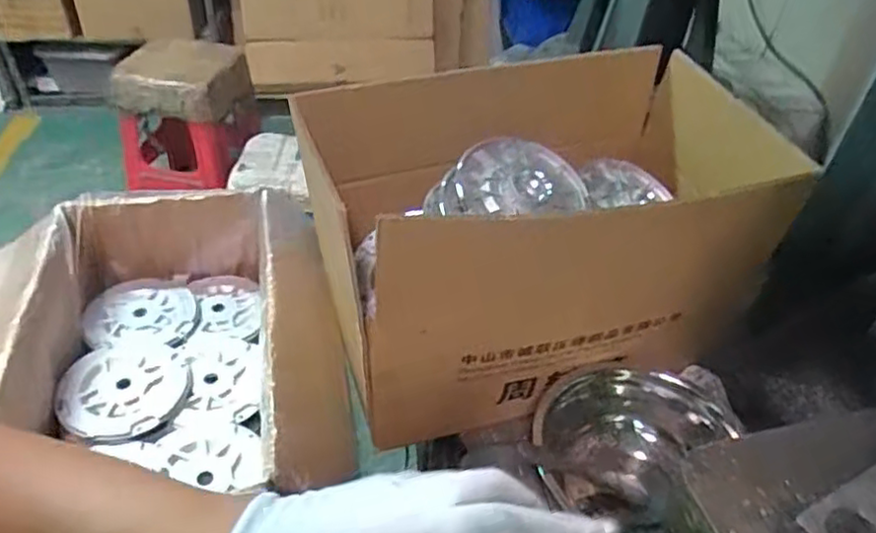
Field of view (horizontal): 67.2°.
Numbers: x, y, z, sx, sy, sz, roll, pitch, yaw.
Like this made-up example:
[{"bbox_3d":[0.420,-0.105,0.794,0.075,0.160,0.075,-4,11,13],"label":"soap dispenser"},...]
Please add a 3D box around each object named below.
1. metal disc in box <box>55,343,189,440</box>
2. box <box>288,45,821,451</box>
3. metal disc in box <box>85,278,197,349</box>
[{"bbox_3d":[-0.361,0.141,0.761,0.134,0.028,0.137,3,41,-3],"label":"metal disc in box"},{"bbox_3d":[0.111,-0.038,0.764,0.466,0.276,0.294,-10,43,-17],"label":"box"},{"bbox_3d":[-0.385,0.058,0.856,0.126,0.019,0.120,3,41,-3],"label":"metal disc in box"}]

